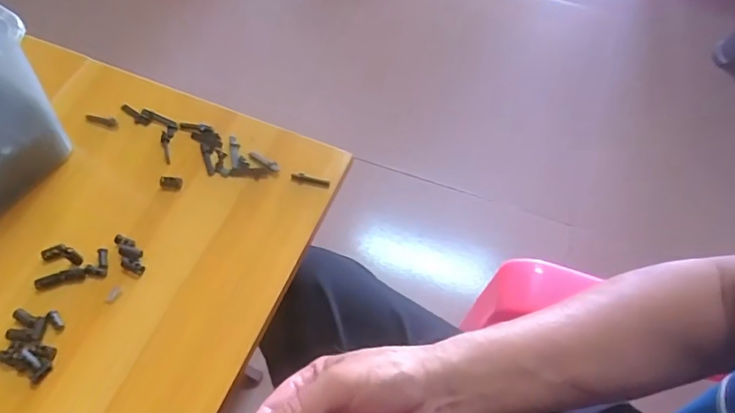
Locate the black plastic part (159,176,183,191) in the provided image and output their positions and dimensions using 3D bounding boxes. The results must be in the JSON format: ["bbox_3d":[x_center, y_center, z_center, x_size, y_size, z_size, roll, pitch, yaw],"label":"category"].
[{"bbox_3d":[-0.176,-0.021,0.477,0.020,0.006,0.012,3,62,3],"label":"black plastic part"}]

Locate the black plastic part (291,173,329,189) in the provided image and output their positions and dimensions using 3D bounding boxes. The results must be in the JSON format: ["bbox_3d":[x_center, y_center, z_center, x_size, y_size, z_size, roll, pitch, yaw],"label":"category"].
[{"bbox_3d":[-0.051,-0.024,0.474,0.035,0.004,0.009,14,63,8],"label":"black plastic part"}]

